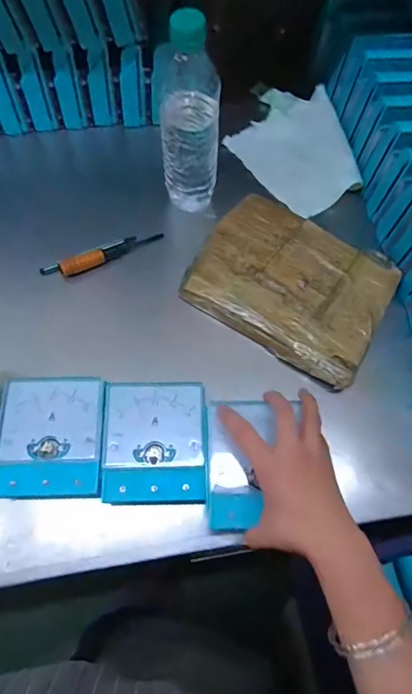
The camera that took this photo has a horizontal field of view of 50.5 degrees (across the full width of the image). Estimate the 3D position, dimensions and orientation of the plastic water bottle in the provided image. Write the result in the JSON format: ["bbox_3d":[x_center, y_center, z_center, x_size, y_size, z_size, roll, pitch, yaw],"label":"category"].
[{"bbox_3d":[-0.020,-0.259,0.494,0.064,0.233,0.071,-7,65,-7],"label":"plastic water bottle"}]

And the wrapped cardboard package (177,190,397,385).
[{"bbox_3d":[0.102,-0.077,0.524,0.223,0.032,0.168,31,66,11],"label":"wrapped cardboard package"}]

